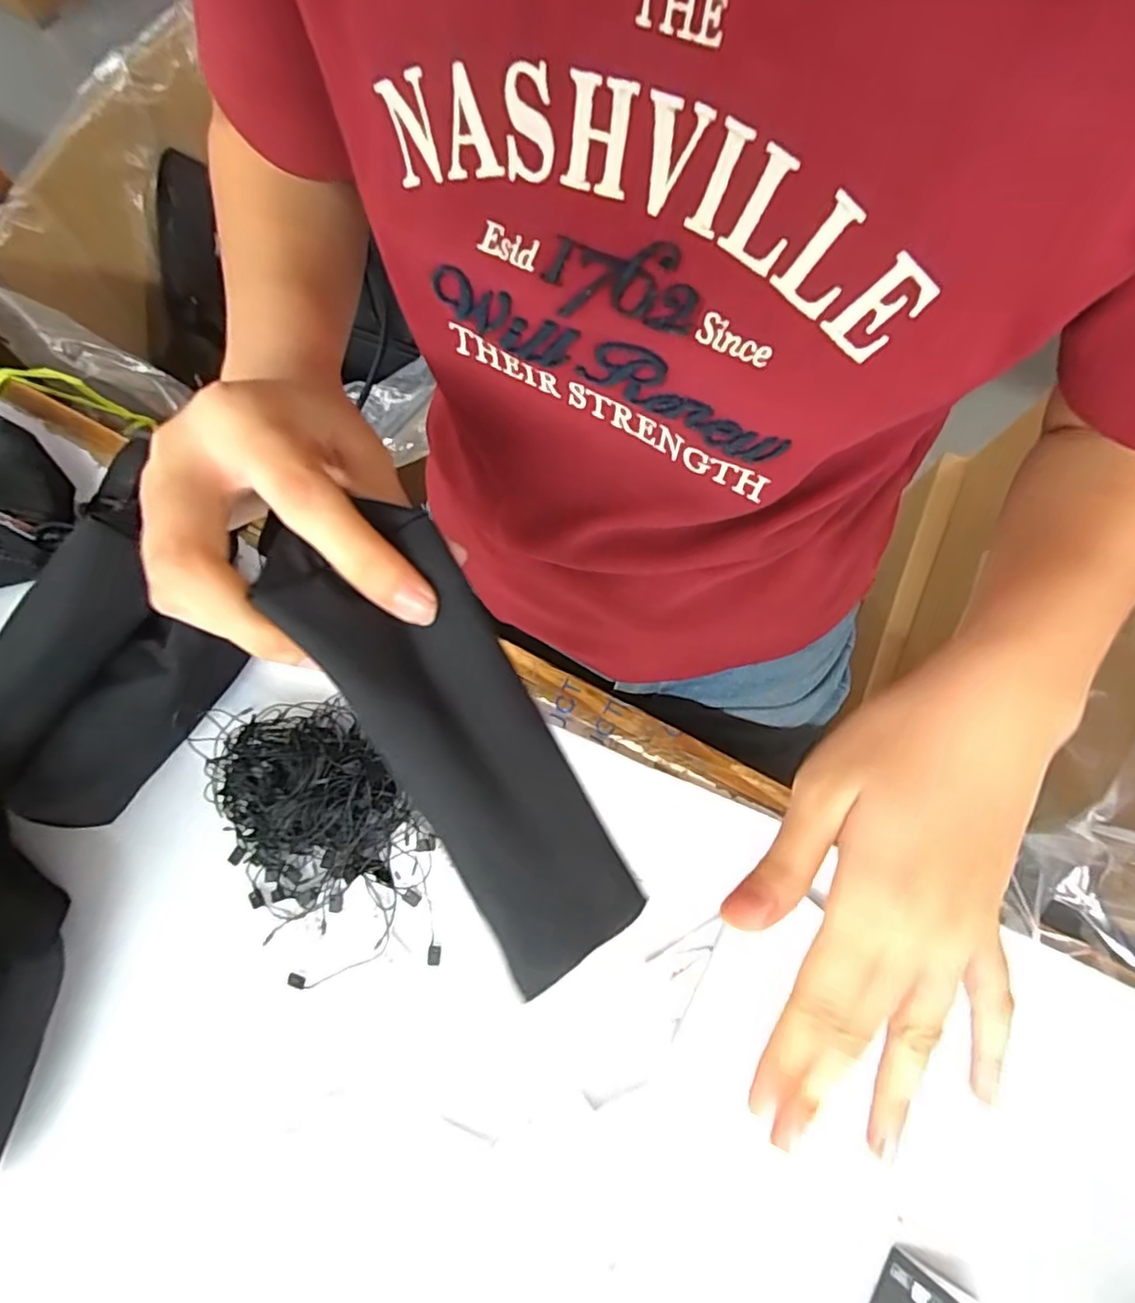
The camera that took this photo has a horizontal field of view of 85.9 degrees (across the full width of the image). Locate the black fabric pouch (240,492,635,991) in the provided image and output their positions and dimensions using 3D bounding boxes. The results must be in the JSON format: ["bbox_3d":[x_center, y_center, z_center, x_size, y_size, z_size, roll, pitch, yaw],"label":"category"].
[{"bbox_3d":[-0.028,0.032,0.189,0.049,0.018,0.162,-32,103,-7],"label":"black fabric pouch"}]

